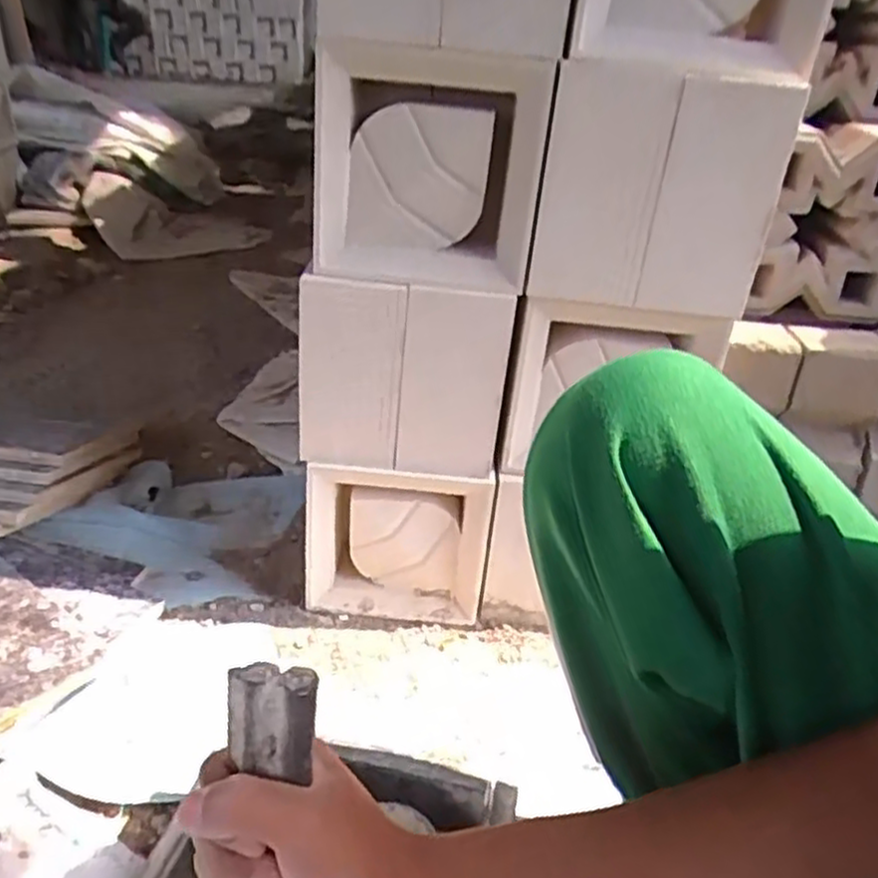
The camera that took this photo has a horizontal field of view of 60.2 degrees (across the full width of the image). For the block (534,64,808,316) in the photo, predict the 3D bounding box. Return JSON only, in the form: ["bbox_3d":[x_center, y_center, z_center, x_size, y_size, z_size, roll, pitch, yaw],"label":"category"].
[{"bbox_3d":[0.199,-0.226,0.698,0.204,0.197,0.045,6,27,5],"label":"block"}]

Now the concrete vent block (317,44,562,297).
[{"bbox_3d":[-0.016,-0.265,0.739,0.205,0.199,0.120,-3,27,-12],"label":"concrete vent block"}]

